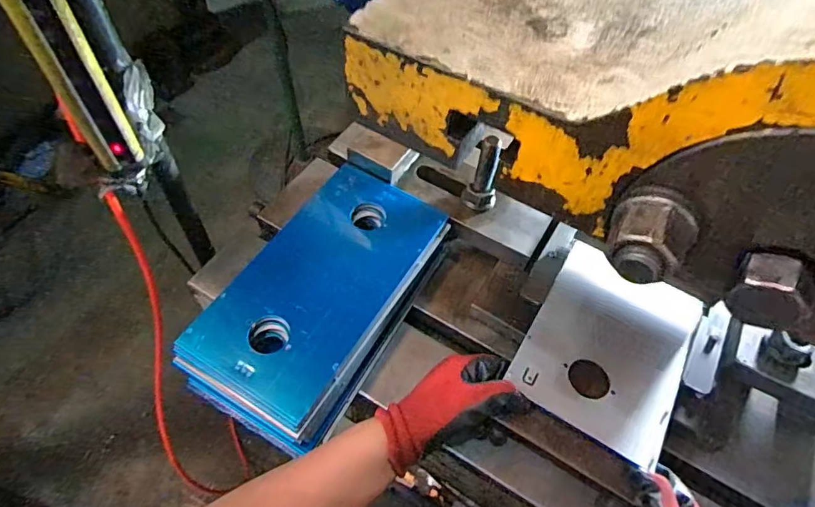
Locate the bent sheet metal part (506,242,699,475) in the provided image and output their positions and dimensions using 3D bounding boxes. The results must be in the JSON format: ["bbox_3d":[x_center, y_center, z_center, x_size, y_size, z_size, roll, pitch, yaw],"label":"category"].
[{"bbox_3d":[0.207,0.088,0.510,0.144,0.028,0.221,30,57,15],"label":"bent sheet metal part"}]

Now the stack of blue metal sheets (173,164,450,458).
[{"bbox_3d":[-0.089,0.042,0.534,0.159,0.071,0.297,27,57,13],"label":"stack of blue metal sheets"}]

